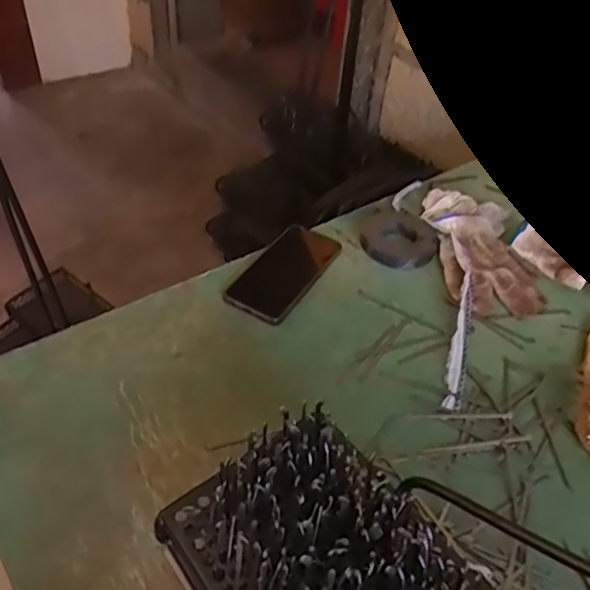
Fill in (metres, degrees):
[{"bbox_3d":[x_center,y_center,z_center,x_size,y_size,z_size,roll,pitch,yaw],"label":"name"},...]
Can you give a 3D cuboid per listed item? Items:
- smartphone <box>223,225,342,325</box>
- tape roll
[{"bbox_3d":[-0.011,-0.029,0.688,0.074,0.014,0.160,31,53,12],"label":"smartphone"},{"bbox_3d":[0.136,-0.075,0.753,0.098,0.016,0.107,2,43,-2],"label":"tape roll"}]

